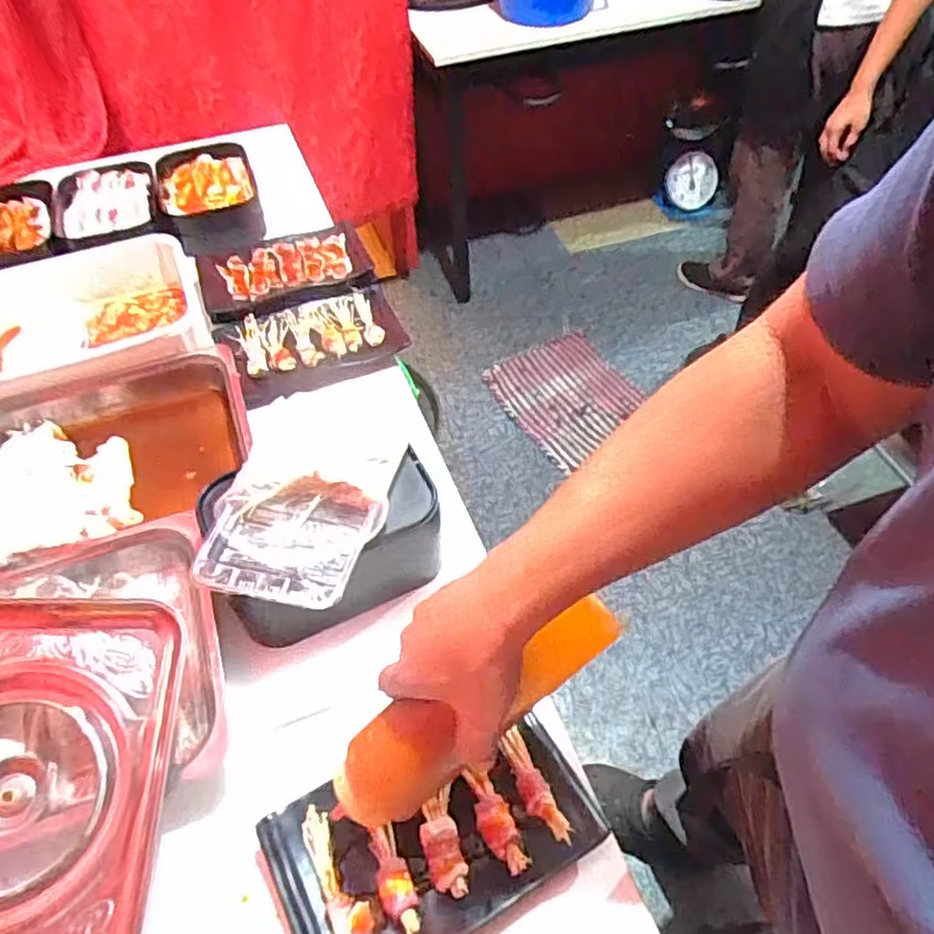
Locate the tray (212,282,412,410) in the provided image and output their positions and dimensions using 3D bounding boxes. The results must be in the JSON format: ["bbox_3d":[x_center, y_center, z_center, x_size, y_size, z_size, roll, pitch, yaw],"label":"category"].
[{"bbox_3d":[-0.208,-0.179,0.929,0.233,0.029,0.166,-20,54,-14],"label":"tray"}]

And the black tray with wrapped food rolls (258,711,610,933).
[{"bbox_3d":[-0.028,0.290,0.538,0.239,0.026,0.145,-25,55,-18],"label":"black tray with wrapped food rolls"}]

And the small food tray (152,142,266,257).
[{"bbox_3d":[-0.437,-0.469,1.139,0.153,0.025,0.319,-19,54,-14],"label":"small food tray"}]

